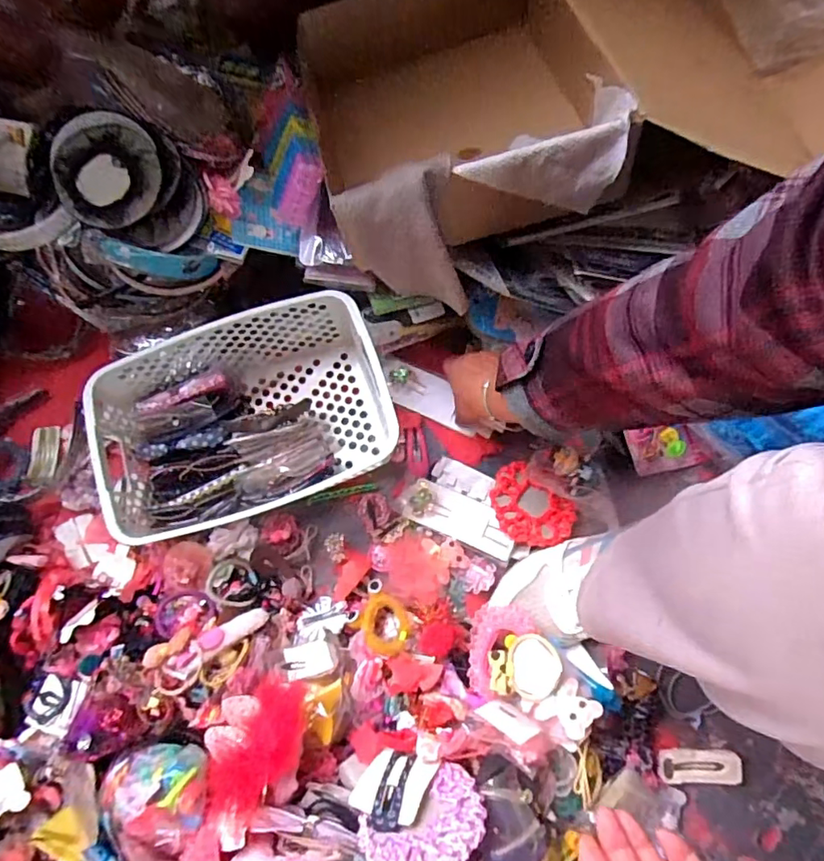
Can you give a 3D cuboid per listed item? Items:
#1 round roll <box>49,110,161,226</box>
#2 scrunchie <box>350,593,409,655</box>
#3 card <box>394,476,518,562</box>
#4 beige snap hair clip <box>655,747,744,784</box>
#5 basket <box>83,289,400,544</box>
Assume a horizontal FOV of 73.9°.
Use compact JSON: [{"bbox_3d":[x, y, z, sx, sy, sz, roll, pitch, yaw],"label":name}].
[{"bbox_3d":[-0.285,-0.242,0.512,0.100,0.030,0.100,0,89,-7],"label":"round roll"},{"bbox_3d":[-0.032,0.190,0.535,0.062,0.010,0.062,6,35,-4],"label":"scrunchie"},{"bbox_3d":[0.050,0.092,0.590,0.128,0.025,0.048,24,73,8],"label":"card"},{"bbox_3d":[0.272,0.317,0.519,0.077,0.006,0.029,1,71,1],"label":"beige snap hair clip"},{"bbox_3d":[-0.181,-0.004,0.582,0.313,0.101,0.204,-17,72,-5],"label":"basket"}]

